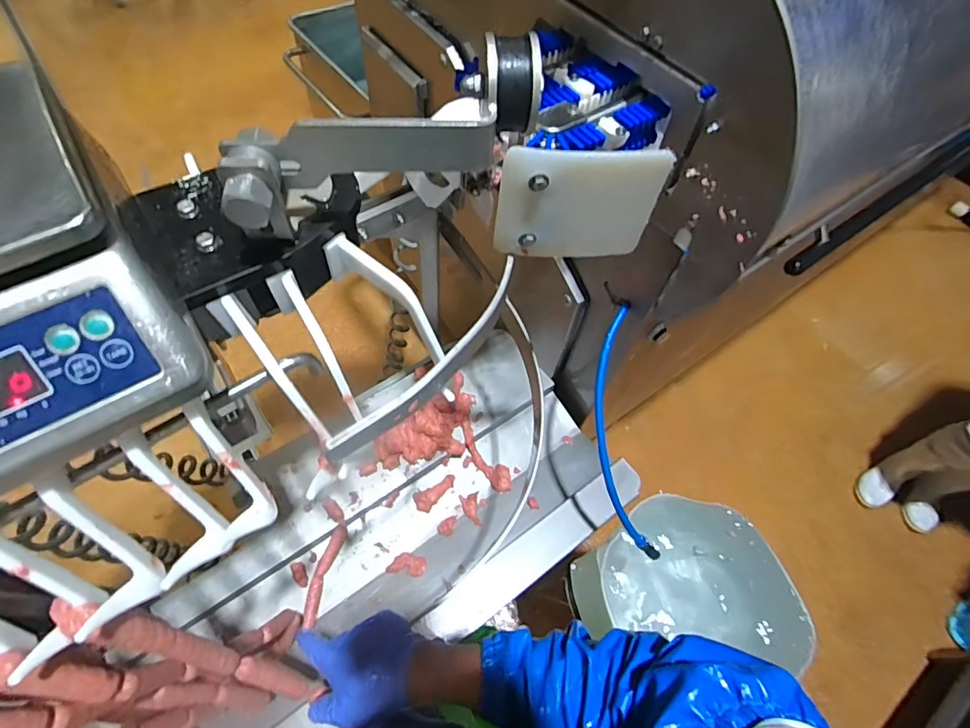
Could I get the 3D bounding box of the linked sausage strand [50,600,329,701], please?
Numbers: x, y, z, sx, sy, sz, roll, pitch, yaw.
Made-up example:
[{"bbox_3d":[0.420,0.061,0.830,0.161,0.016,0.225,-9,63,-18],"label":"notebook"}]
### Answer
[{"bbox_3d":[-0.250,0.273,0.454,0.033,0.302,0.025,18,59,34],"label":"linked sausage strand"}]

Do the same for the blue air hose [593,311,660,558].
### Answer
[{"bbox_3d":[0.206,0.115,0.757,0.085,0.057,0.402,-9,94,-7],"label":"blue air hose"}]

